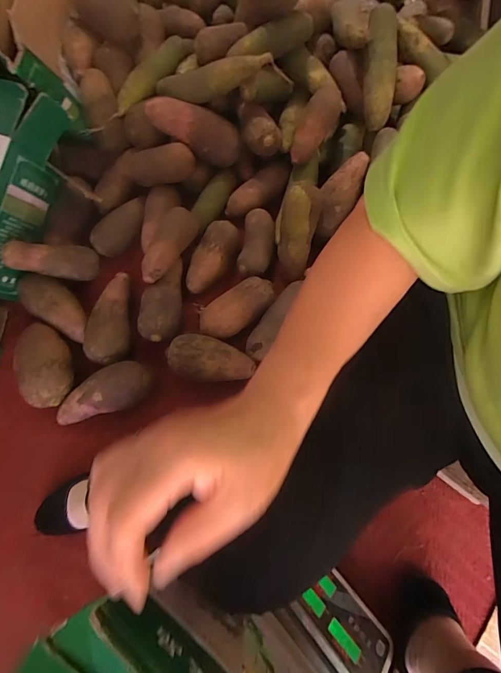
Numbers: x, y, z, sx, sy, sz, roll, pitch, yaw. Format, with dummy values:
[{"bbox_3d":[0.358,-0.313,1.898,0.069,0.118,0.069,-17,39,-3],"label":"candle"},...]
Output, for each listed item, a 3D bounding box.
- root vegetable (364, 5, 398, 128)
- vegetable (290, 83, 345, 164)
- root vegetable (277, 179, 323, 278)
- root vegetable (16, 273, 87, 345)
[{"bbox_3d":[0.234,-0.483,0.660,0.057,0.051,0.191,1,101,2],"label":"root vegetable"},{"bbox_3d":[0.122,-0.402,0.691,0.057,0.058,0.143,35,100,11],"label":"vegetable"},{"bbox_3d":[0.085,-0.192,0.666,0.066,0.049,0.170,9,112,5],"label":"root vegetable"},{"bbox_3d":[-0.365,-0.059,0.677,0.146,0.055,0.076,35,78,11],"label":"root vegetable"}]

